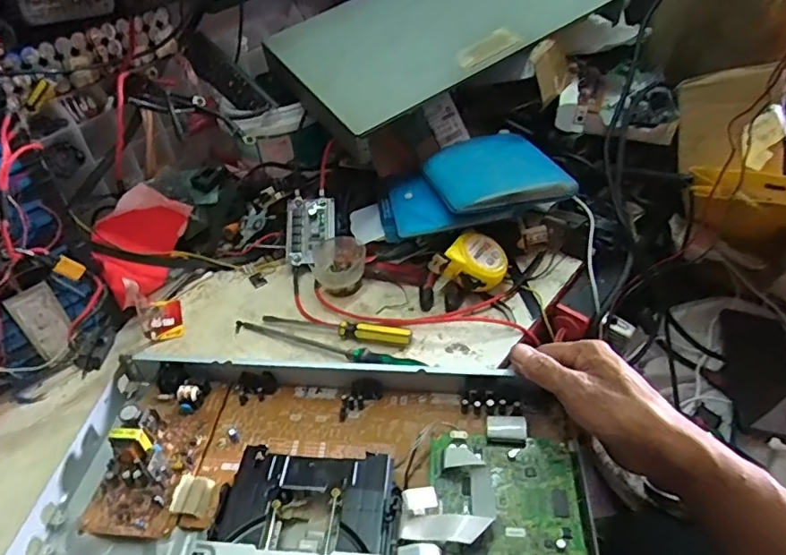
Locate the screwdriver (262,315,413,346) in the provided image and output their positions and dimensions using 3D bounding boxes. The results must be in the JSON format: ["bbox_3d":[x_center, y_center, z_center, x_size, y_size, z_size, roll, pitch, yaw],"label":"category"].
[{"bbox_3d":[-0.063,0.054,0.596,0.169,0.018,0.023,7,42,15],"label":"screwdriver"}]

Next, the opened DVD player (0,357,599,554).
[{"bbox_3d":[-0.066,0.182,0.407,0.415,0.049,0.272,0,41,7],"label":"opened DVD player"}]

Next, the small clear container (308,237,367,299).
[{"bbox_3d":[-0.064,-0.014,0.652,0.062,0.038,0.070,-22,43,-18],"label":"small clear container"}]

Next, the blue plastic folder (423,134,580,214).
[{"bbox_3d":[0.117,-0.131,0.654,0.143,0.023,0.160,-12,41,-7],"label":"blue plastic folder"}]

